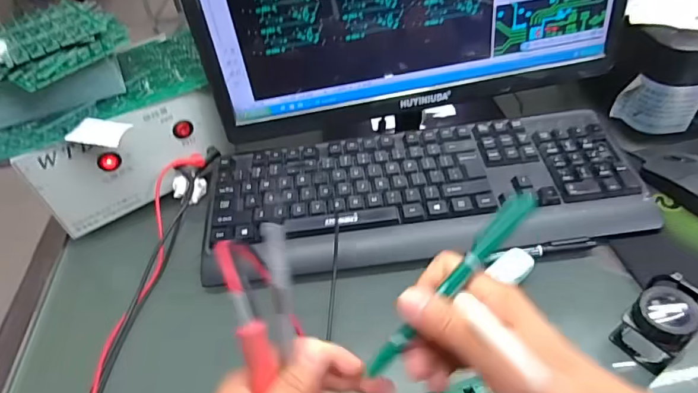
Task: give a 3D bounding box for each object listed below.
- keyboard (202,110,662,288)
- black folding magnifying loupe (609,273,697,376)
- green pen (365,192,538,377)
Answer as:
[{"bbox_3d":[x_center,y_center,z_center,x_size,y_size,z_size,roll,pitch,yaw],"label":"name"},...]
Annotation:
[{"bbox_3d":[0.073,-0.007,0.468,0.431,0.032,0.157,-7,45,0],"label":"keyboard"},{"bbox_3d":[0.238,0.091,0.339,0.065,0.056,0.047,-31,50,-22],"label":"black folding magnifying loupe"},{"bbox_3d":[0.059,0.050,0.261,0.137,0.009,0.014,-48,53,0],"label":"green pen"}]

